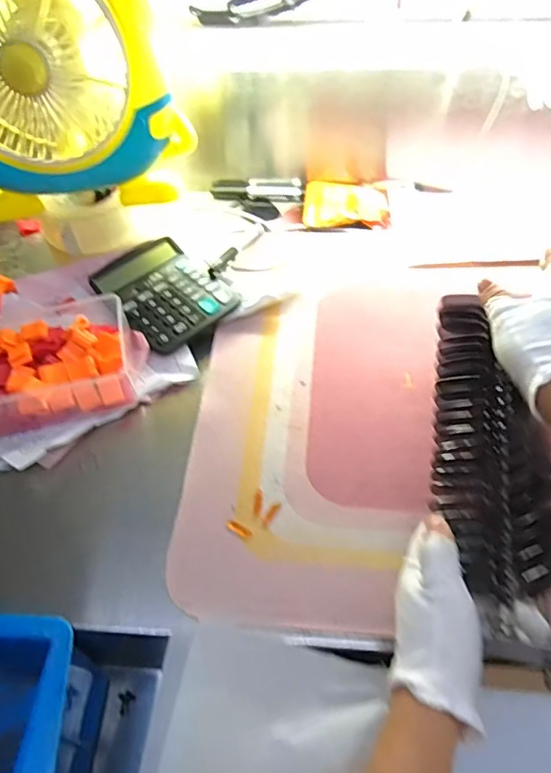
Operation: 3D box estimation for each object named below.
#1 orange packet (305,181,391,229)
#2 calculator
[{"bbox_3d":[0.096,-0.249,0.740,0.116,0.017,0.081,6,53,7],"label":"orange packet"},{"bbox_3d":[-0.128,-0.108,0.632,0.119,0.037,0.153,-35,58,-21],"label":"calculator"}]

